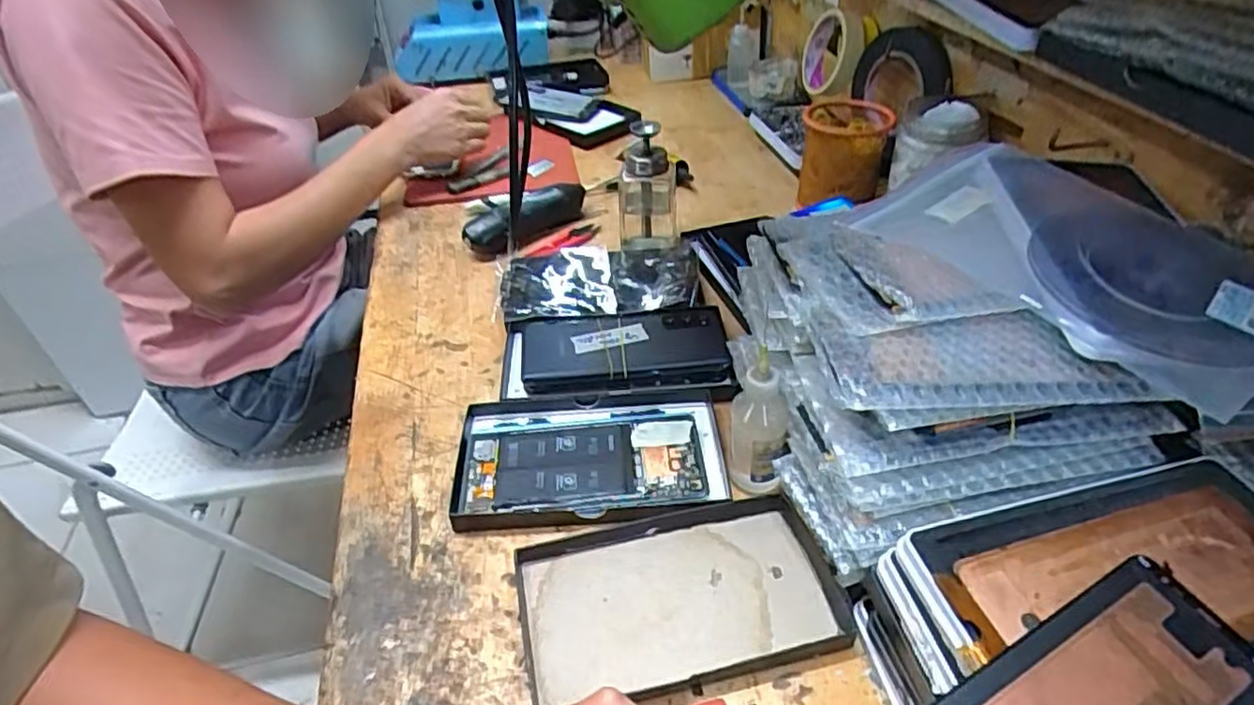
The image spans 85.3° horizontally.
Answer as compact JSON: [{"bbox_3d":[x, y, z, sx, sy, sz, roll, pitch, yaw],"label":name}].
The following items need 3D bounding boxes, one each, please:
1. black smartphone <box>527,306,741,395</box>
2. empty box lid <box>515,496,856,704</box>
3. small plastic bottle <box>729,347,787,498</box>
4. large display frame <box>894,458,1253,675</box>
[{"bbox_3d":[-0.002,-0.004,0.551,0.163,0.017,0.090,-5,45,0],"label":"black smartphone"},{"bbox_3d":[0.030,0.142,0.393,0.178,0.020,0.103,-9,40,-6],"label":"empty box lid"},{"bbox_3d":[0.083,0.040,0.428,0.033,0.096,0.036,3,40,8],"label":"small plastic bottle"},{"bbox_3d":[0.226,0.101,0.308,0.179,0.011,0.091,-10,41,-5],"label":"large display frame"}]

